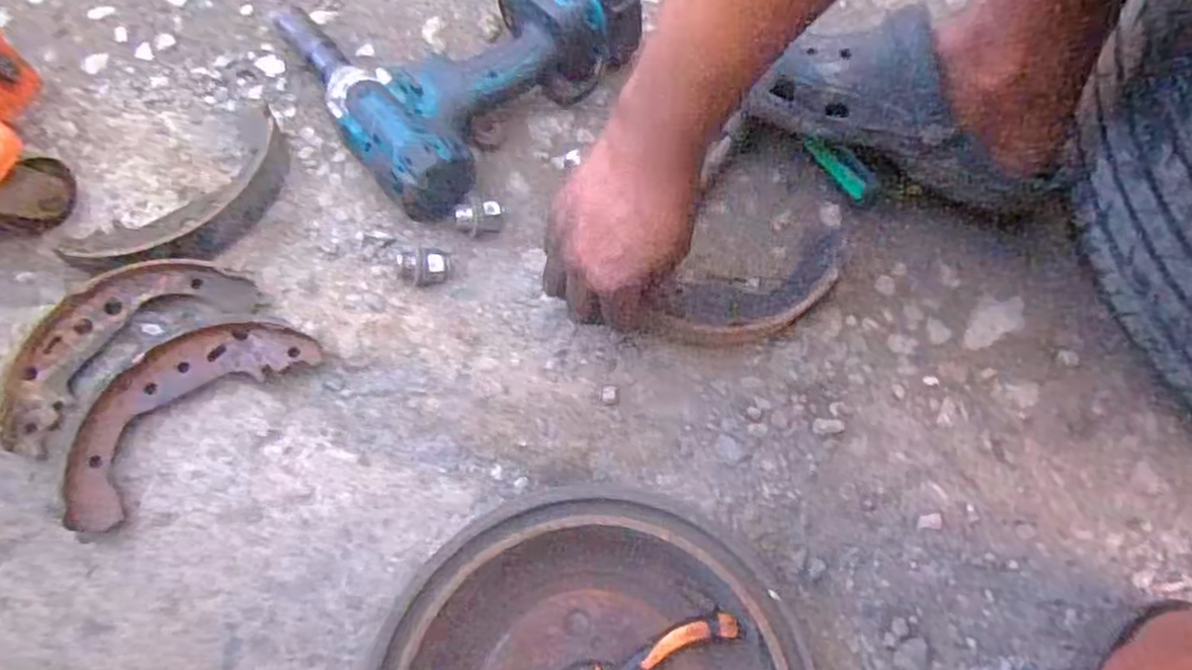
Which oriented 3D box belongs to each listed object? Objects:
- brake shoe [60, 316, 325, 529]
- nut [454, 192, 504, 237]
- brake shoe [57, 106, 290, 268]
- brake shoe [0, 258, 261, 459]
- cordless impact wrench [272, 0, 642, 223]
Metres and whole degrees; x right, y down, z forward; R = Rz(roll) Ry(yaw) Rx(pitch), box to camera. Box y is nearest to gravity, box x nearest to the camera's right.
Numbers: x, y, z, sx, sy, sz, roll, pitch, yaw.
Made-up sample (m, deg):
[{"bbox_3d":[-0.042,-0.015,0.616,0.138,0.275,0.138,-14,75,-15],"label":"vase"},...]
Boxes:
[{"bbox_3d":[-0.268,0.045,0.490,0.173,0.027,0.070,-42,74,-12],"label":"brake shoe"},{"bbox_3d":[-0.086,-0.090,0.555,0.036,0.021,0.023,-16,71,-3],"label":"nut"},{"bbox_3d":[-0.289,-0.100,0.544,0.085,0.048,0.175,35,60,10],"label":"brake shoe"},{"bbox_3d":[-0.318,0.002,0.500,0.174,0.035,0.067,-41,75,-16],"label":"brake shoe"},{"bbox_3d":[-0.094,-0.218,0.569,0.233,0.070,0.211,-33,73,-9],"label":"cordless impact wrench"}]

